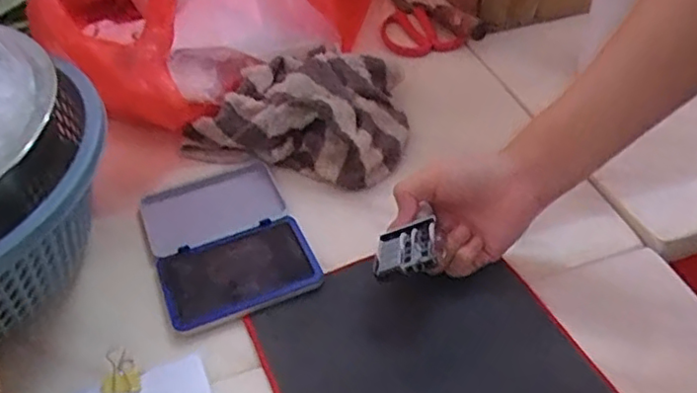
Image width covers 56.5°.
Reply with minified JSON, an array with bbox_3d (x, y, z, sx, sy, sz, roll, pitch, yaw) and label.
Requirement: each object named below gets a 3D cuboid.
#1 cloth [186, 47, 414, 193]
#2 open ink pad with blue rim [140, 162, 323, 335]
[{"bbox_3d":[-0.030,-0.107,0.653,0.201,0.058,0.200,15,47,18],"label":"cloth"},{"bbox_3d":[-0.106,0.037,0.559,0.121,0.016,0.170,-19,46,-15],"label":"open ink pad with blue rim"}]

